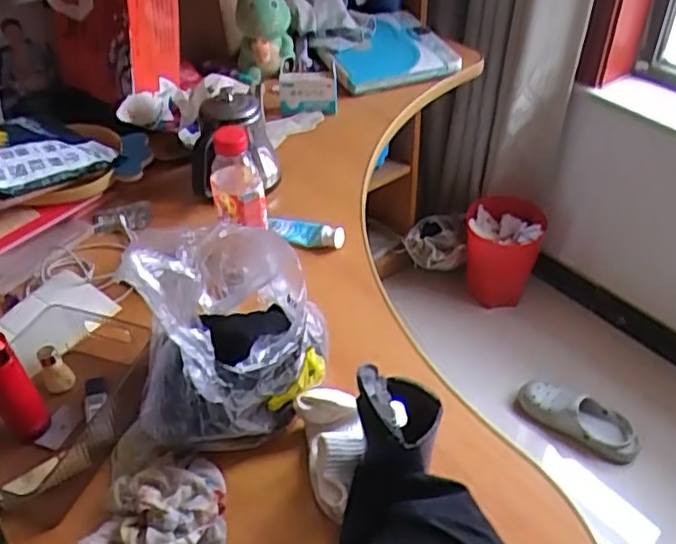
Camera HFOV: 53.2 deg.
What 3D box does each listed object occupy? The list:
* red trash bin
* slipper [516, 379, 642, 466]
[{"bbox_3d":[0.452,-0.053,1.867,0.196,0.248,0.175,4,43,8],"label":"red trash bin"},{"bbox_3d":[0.565,0.341,1.583,0.282,0.081,0.112,28,50,29],"label":"slipper"}]

